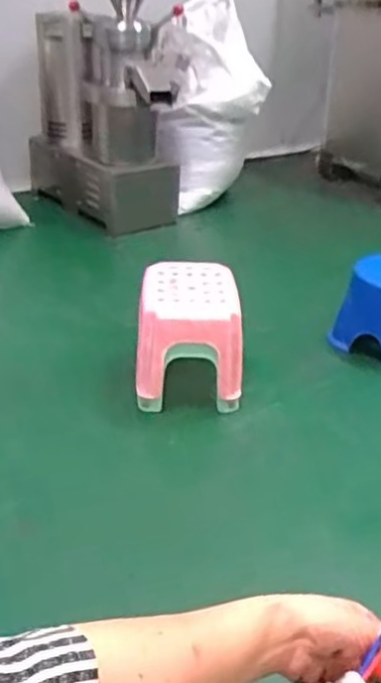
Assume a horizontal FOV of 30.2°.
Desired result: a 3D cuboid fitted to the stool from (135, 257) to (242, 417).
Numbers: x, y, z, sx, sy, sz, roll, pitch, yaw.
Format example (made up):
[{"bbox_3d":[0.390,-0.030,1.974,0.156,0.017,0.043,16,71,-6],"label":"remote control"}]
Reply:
[{"bbox_3d":[0.004,-0.021,1.449,0.214,0.208,0.267,4,29,1],"label":"stool"}]

